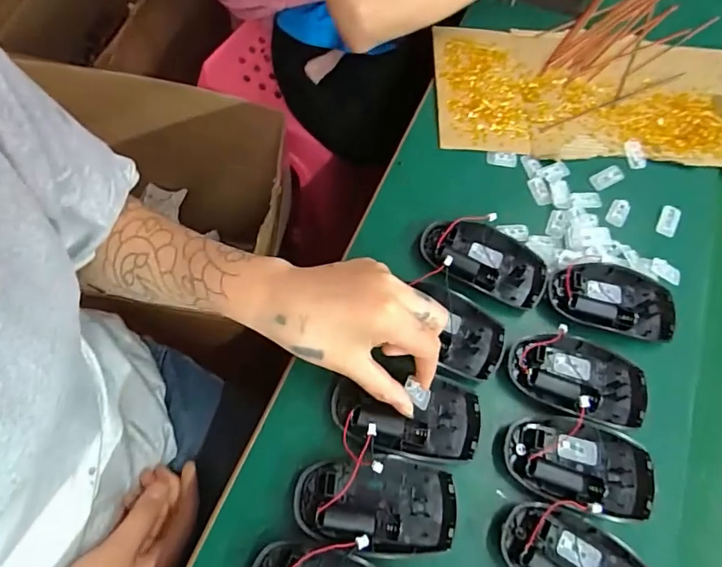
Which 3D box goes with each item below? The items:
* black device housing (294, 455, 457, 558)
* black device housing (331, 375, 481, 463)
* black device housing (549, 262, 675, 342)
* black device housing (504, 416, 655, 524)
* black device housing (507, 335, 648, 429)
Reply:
[{"bbox_3d":[0.011,0.146,0.315,0.103,0.023,0.056,2,66,-6],"label":"black device housing"},{"bbox_3d":[0.032,0.095,0.340,0.103,0.020,0.055,5,66,-5],"label":"black device housing"},{"bbox_3d":[0.206,0.012,0.390,0.097,0.016,0.057,10,66,-3],"label":"black device housing"},{"bbox_3d":[0.154,0.127,0.333,0.100,0.016,0.059,17,66,0],"label":"black device housing"},{"bbox_3d":[0.164,0.070,0.358,0.100,0.018,0.062,12,66,-2],"label":"black device housing"}]

